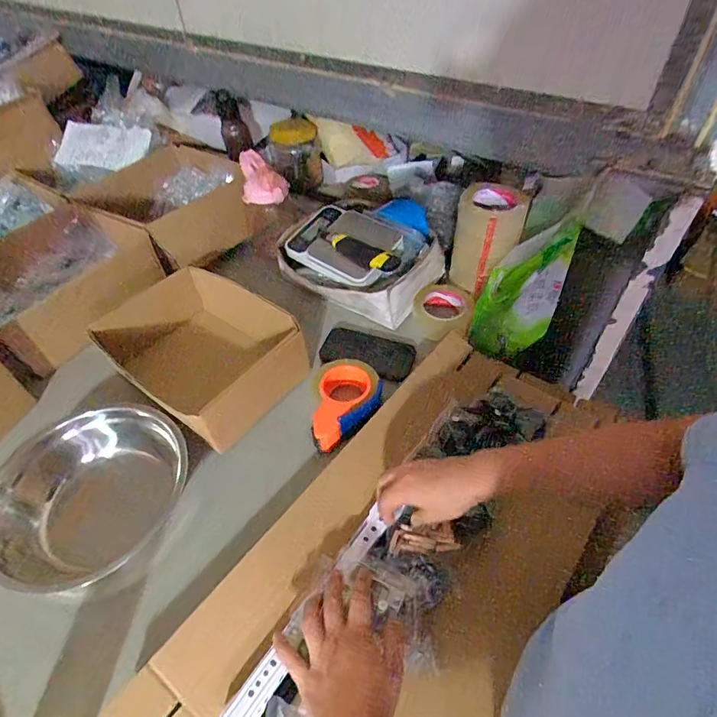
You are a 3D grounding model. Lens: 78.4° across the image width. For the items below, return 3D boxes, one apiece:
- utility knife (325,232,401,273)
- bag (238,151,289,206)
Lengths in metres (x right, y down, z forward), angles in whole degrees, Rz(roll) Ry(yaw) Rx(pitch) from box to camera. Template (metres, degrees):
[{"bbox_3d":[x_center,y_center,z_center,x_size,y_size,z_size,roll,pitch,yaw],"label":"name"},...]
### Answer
[{"bbox_3d":[-0.001,-0.203,0.809,0.166,0.025,0.043,35,58,29],"label":"utility knife"},{"bbox_3d":[-0.196,-0.379,0.909,0.099,0.071,0.091,-10,48,-6],"label":"bag"}]

